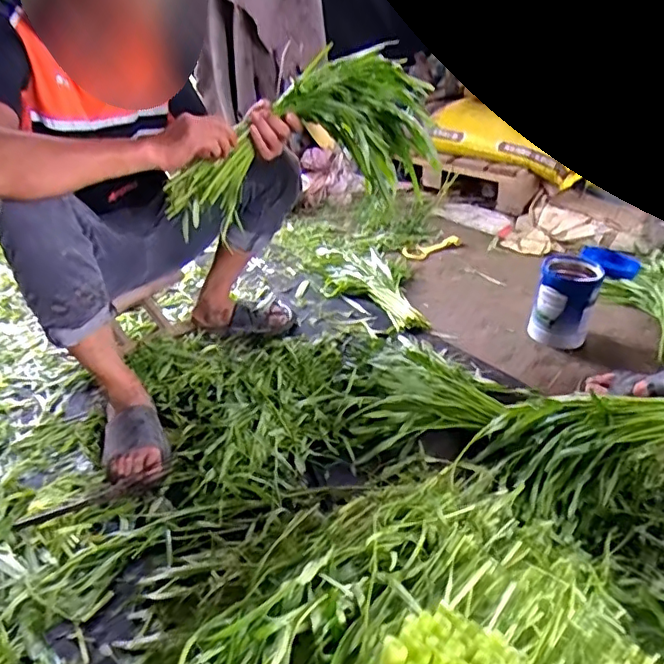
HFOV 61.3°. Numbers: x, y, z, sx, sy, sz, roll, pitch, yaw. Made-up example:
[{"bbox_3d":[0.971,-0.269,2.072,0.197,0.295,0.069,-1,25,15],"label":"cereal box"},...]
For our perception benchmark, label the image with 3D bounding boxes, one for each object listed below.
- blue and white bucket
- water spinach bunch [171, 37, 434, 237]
[{"bbox_3d":[0.541,-0.066,1.306,0.131,0.180,0.141,12,37,22],"label":"blue and white bucket"},{"bbox_3d":[-0.059,-0.322,1.031,0.515,0.277,0.138,-18,33,6],"label":"water spinach bunch"}]

